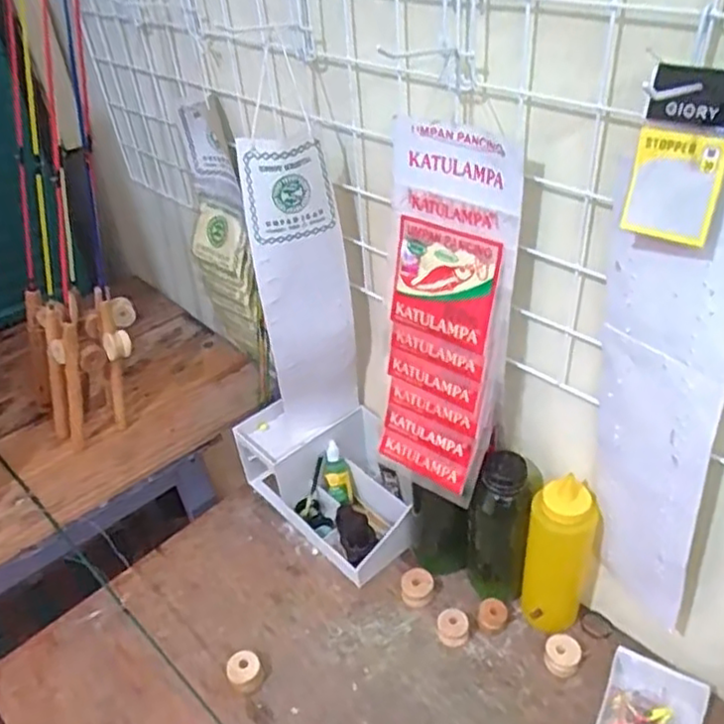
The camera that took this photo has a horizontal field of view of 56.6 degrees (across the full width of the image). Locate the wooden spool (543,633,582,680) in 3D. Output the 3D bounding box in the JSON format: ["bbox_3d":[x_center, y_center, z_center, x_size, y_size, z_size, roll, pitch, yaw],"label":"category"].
[{"bbox_3d":[0.200,0.292,0.668,0.034,0.025,0.035,-4,38,3],"label":"wooden spool"}]

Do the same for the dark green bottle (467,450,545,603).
[{"bbox_3d":[0.145,0.173,0.696,0.064,0.186,0.057,5,39,14],"label":"dark green bottle"}]

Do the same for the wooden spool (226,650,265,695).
[{"bbox_3d":[-0.118,0.314,0.680,0.035,0.026,0.035,-4,38,3],"label":"wooden spool"}]

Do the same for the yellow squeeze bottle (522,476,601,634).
[{"bbox_3d":[0.188,0.191,0.658,0.068,0.189,0.055,12,41,21],"label":"yellow squeeze bottle"}]

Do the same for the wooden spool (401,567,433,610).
[{"bbox_3d":[0.060,0.247,0.738,0.034,0.035,0.033,-4,38,3],"label":"wooden spool"}]

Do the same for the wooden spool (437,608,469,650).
[{"bbox_3d":[0.095,0.277,0.701,0.030,0.024,0.030,-4,38,3],"label":"wooden spool"}]

